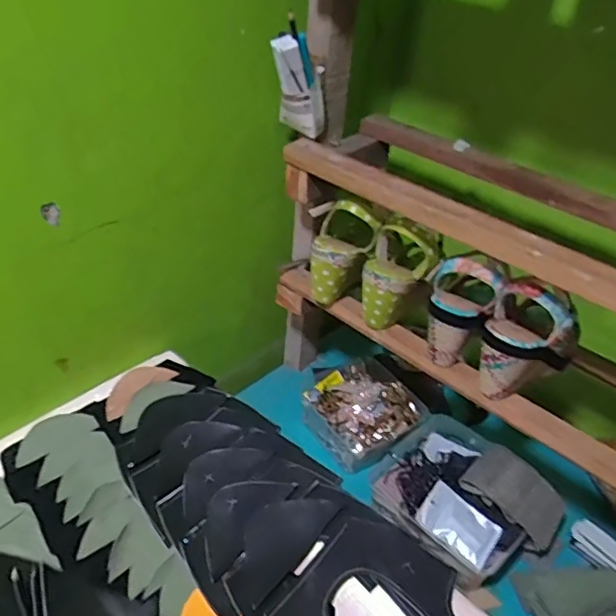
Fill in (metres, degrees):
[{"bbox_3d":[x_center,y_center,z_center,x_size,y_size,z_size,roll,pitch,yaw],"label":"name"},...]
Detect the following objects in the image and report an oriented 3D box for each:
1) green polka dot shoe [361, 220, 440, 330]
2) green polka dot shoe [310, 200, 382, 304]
[{"bbox_3d":[0.114,-0.040,0.709,0.082,0.133,0.077,17,38,13],"label":"green polka dot shoe"},{"bbox_3d":[0.048,-0.073,0.744,0.080,0.131,0.072,14,37,9],"label":"green polka dot shoe"}]

